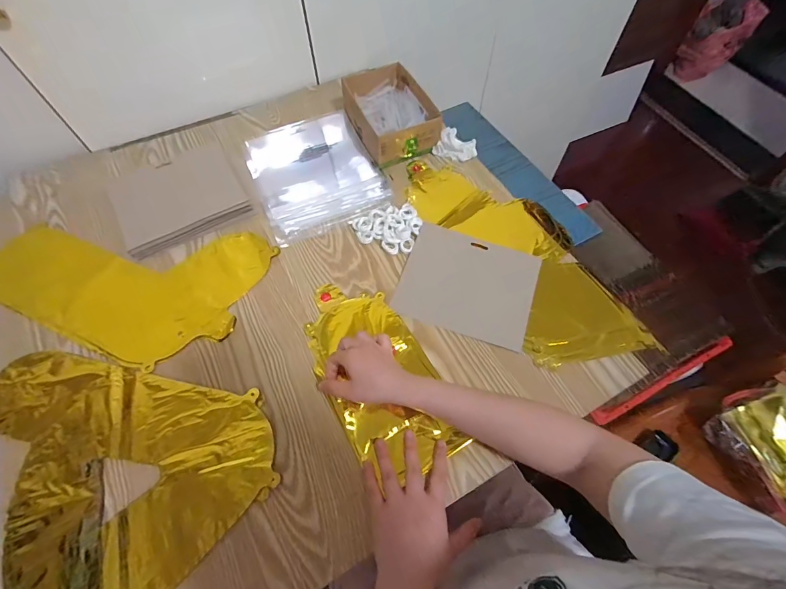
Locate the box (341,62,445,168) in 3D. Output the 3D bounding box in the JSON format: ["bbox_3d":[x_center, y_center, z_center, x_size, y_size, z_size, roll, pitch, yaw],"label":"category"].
[{"bbox_3d":[-0.008,-0.334,0.693,0.128,0.067,0.200,-18,62,-10],"label":"box"}]

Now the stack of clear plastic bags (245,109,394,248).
[{"bbox_3d":[-0.144,-0.231,0.682,0.211,0.012,0.284,-22,63,-12],"label":"stack of clear plastic bags"}]

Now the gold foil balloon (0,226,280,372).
[{"bbox_3d":[-0.404,-0.035,0.563,0.393,0.005,0.227,16,62,9],"label":"gold foil balloon"}]

